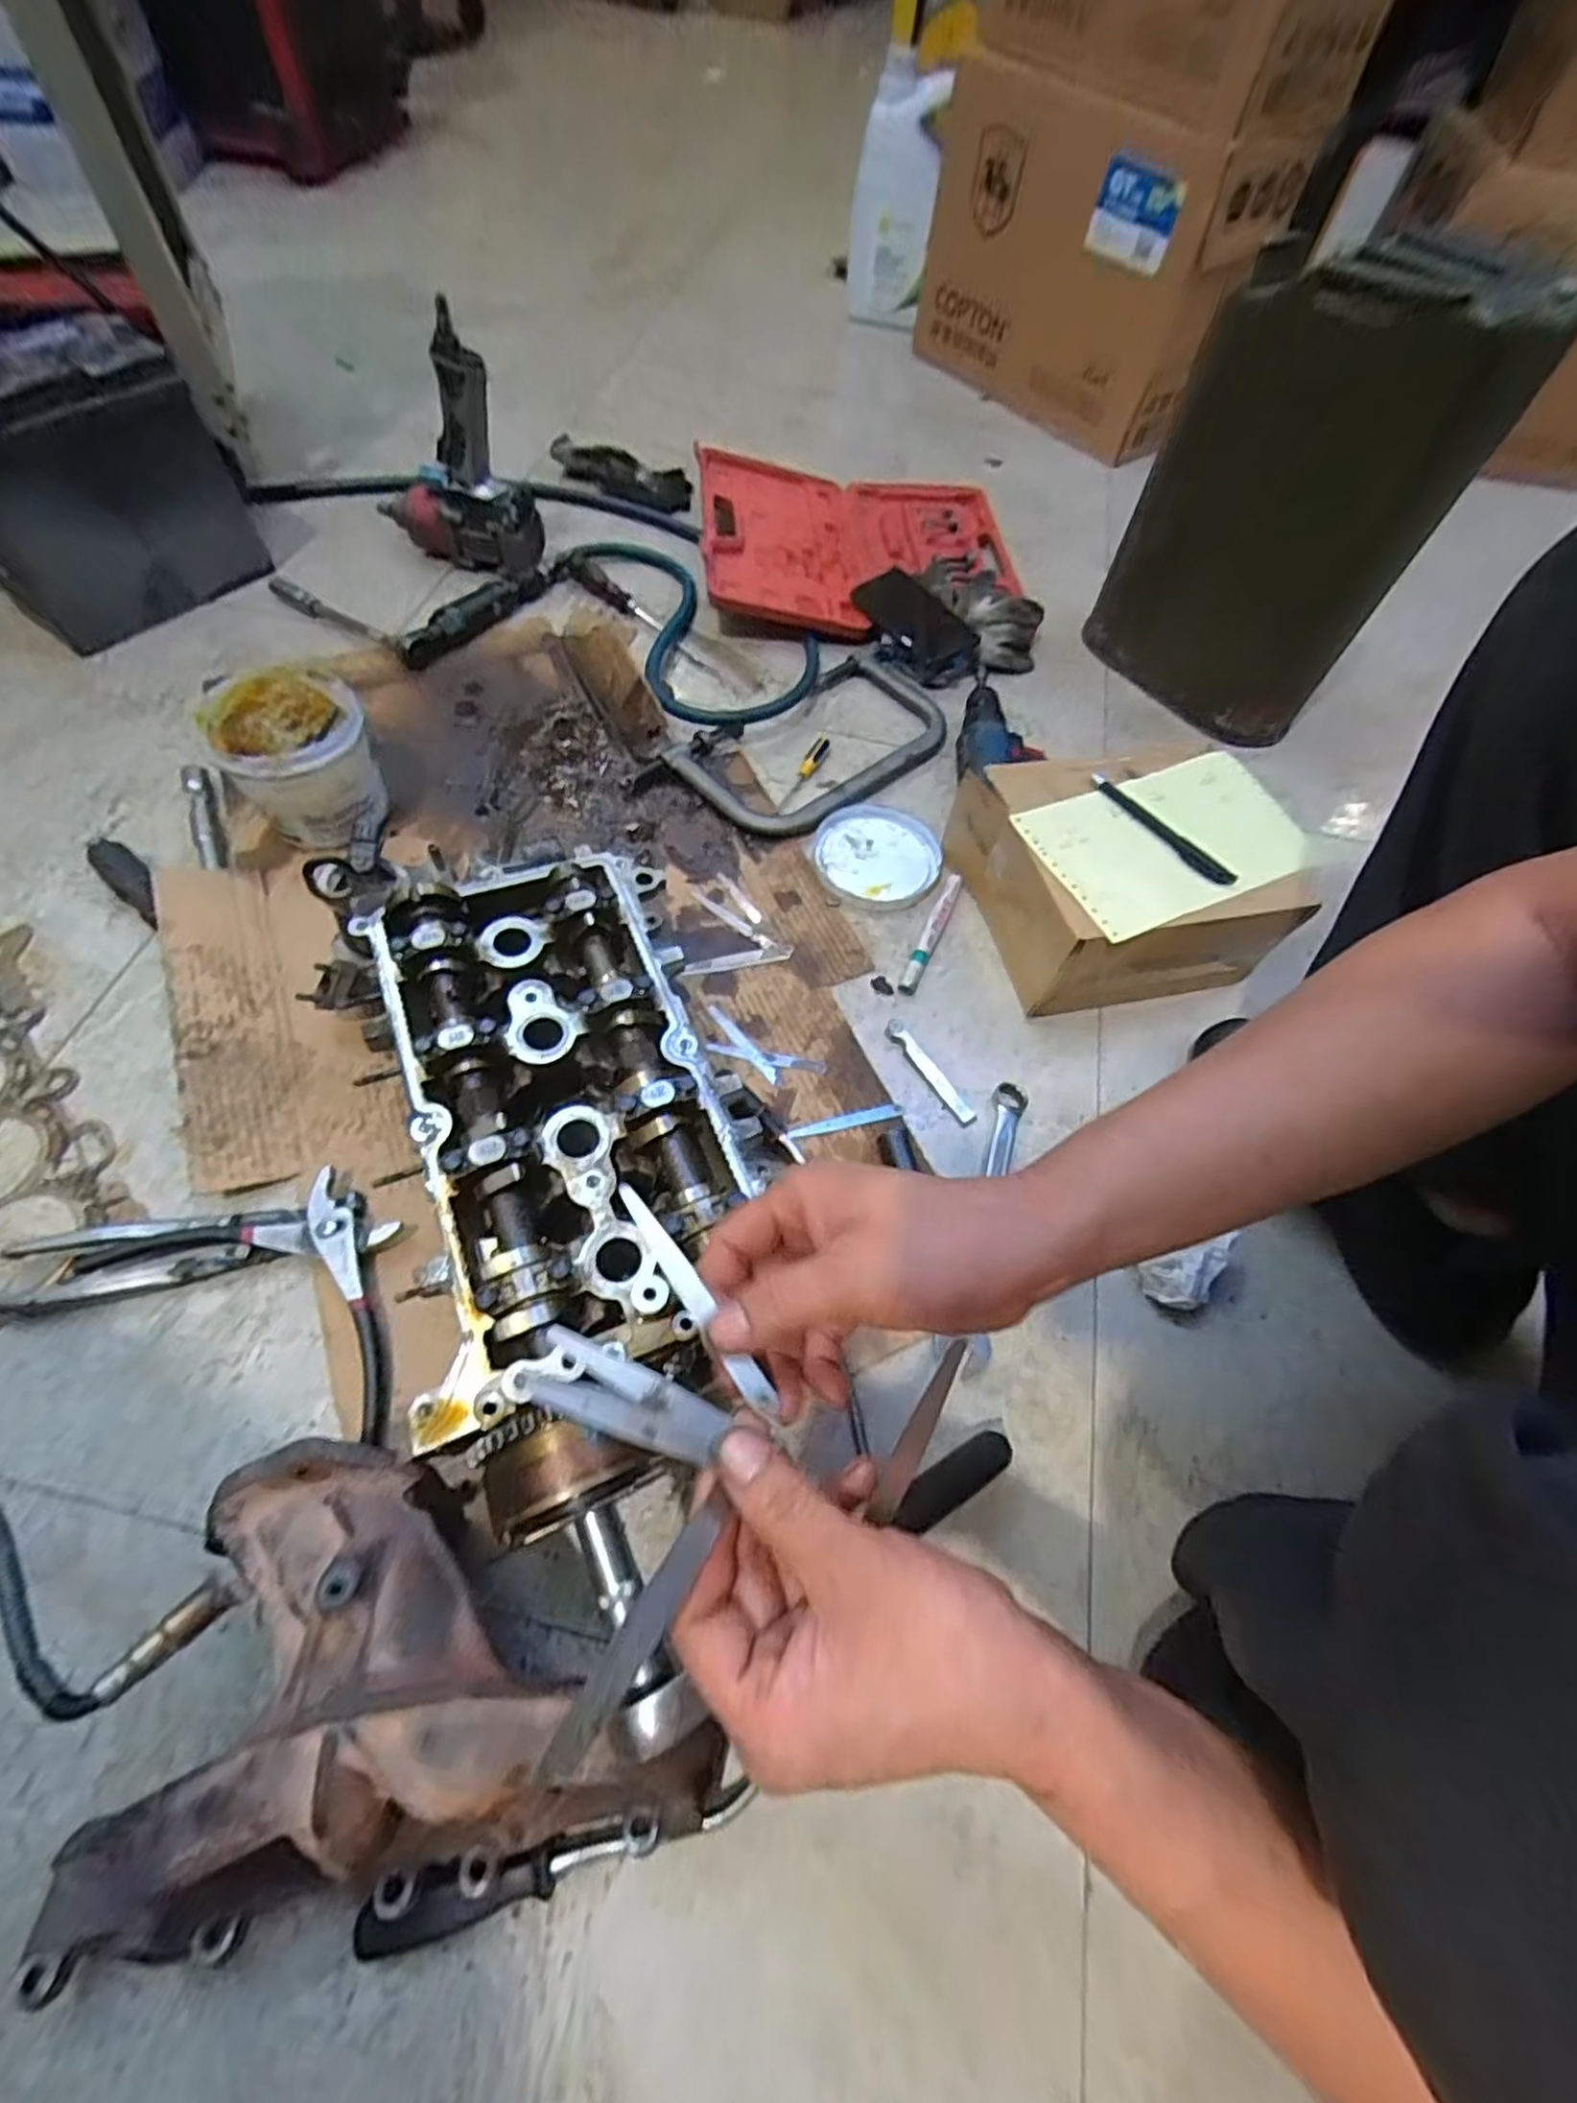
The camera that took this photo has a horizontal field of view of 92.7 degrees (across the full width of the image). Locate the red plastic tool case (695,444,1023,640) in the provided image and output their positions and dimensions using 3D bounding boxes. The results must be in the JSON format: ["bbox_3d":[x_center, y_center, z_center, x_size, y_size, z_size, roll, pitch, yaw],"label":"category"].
[{"bbox_3d":[0.092,-0.649,0.950,0.400,0.055,0.348,-4,61,-6],"label":"red plastic tool case"}]

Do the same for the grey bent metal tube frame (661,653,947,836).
[{"bbox_3d":[0.043,-0.326,0.786,0.310,0.018,0.156,-37,70,-21],"label":"grey bent metal tube frame"}]

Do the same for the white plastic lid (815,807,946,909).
[{"bbox_3d":[0.085,-0.192,0.722,0.116,0.008,0.126,2,61,-3],"label":"white plastic lid"}]

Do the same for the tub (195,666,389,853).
[{"bbox_3d":[-0.421,-0.251,0.663,0.110,0.105,0.120,2,61,-3],"label":"tub"}]

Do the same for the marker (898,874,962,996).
[{"bbox_3d":[0.130,-0.108,0.679,0.016,0.018,0.142,23,62,9],"label":"marker"}]

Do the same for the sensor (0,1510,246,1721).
[{"bbox_3d":[-0.376,0.264,0.376,0.226,0.049,0.061,-1,57,26],"label":"sensor"}]

